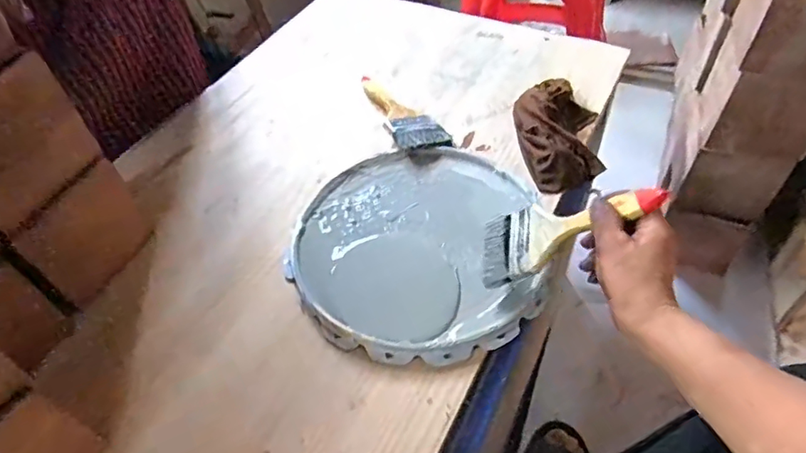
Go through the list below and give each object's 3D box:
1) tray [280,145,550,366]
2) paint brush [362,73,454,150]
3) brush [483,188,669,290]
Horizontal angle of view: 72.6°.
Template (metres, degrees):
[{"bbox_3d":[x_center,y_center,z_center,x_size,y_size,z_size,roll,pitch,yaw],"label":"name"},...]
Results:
[{"bbox_3d":[0.012,0.020,0.641,0.278,0.021,0.283,-2,50,2],"label":"tray"},{"bbox_3d":[-0.006,-0.172,0.781,0.071,0.024,0.192,-22,52,-14],"label":"paint brush"},{"bbox_3d":[0.143,0.009,0.510,0.013,0.201,0.073,19,68,-31],"label":"brush"}]

